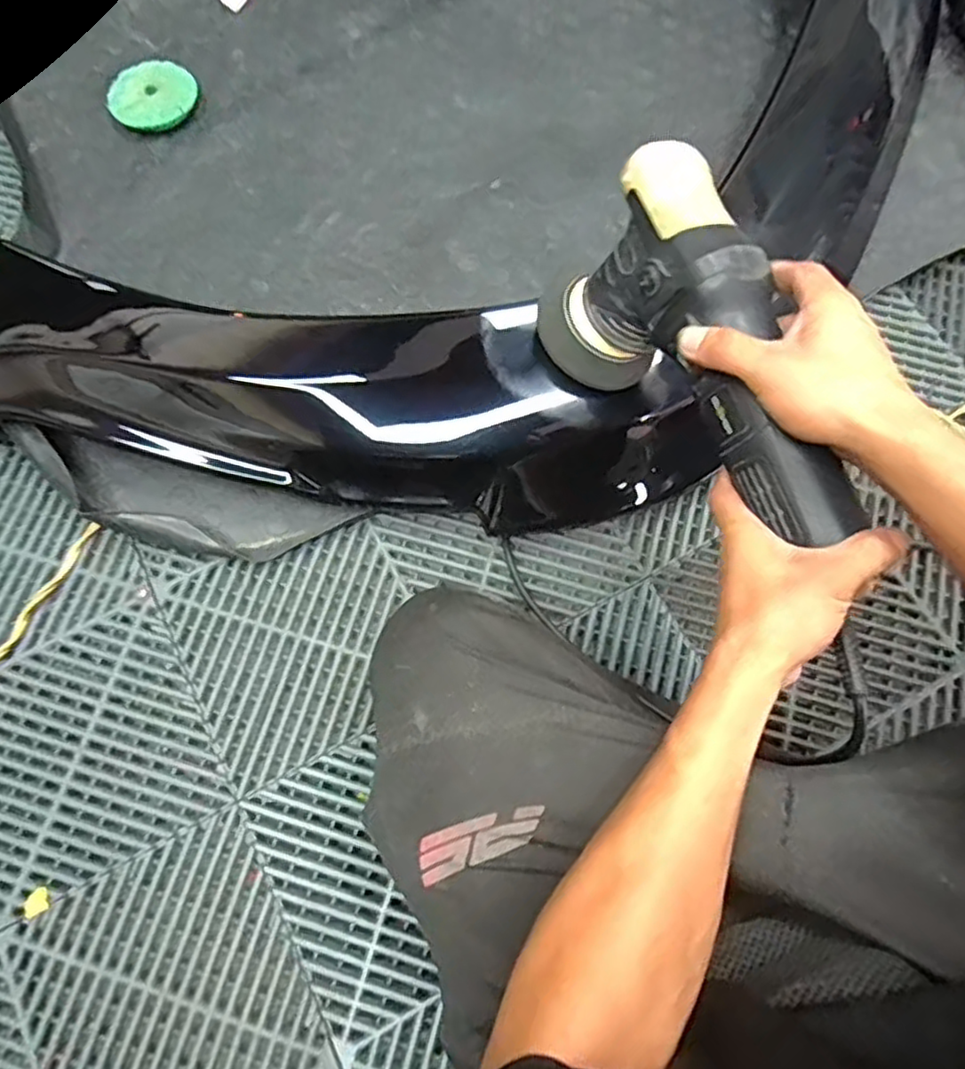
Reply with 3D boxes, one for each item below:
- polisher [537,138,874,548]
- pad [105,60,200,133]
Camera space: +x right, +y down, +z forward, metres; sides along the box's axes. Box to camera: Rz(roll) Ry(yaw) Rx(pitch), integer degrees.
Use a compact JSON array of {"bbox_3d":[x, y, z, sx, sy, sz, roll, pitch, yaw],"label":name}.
[{"bbox_3d":[0.145,-0.095,0.445,0.105,0.122,0.275,-25,75,-7],"label":"polisher"},{"bbox_3d":[-0.371,-0.495,0.752,0.080,0.013,0.091,42,86,0],"label":"pad"}]

